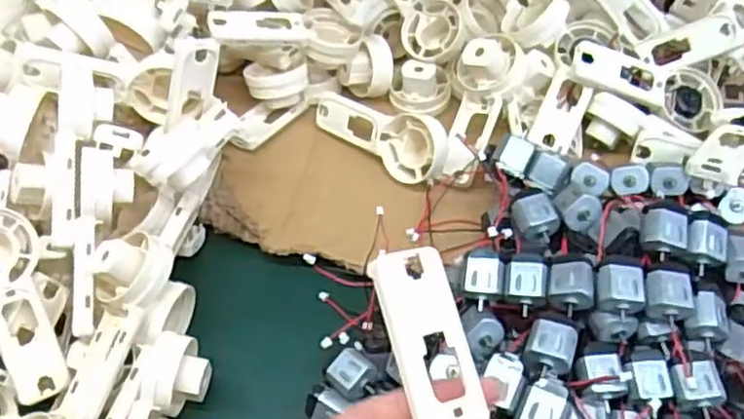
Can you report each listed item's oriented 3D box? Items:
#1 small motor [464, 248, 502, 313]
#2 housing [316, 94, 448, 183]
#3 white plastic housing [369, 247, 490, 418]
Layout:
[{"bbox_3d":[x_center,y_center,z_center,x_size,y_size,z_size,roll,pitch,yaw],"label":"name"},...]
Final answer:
[{"bbox_3d":[0.051,0.032,0.327,0.019,0.011,0.026,4,76,11],"label":"small motor"},{"bbox_3d":[0.006,-0.046,0.424,0.092,0.039,0.017,28,23,30],"label":"housing"},{"bbox_3d":[0.023,0.058,0.217,0.032,0.013,0.093,-17,84,-9],"label":"white plastic housing"}]

